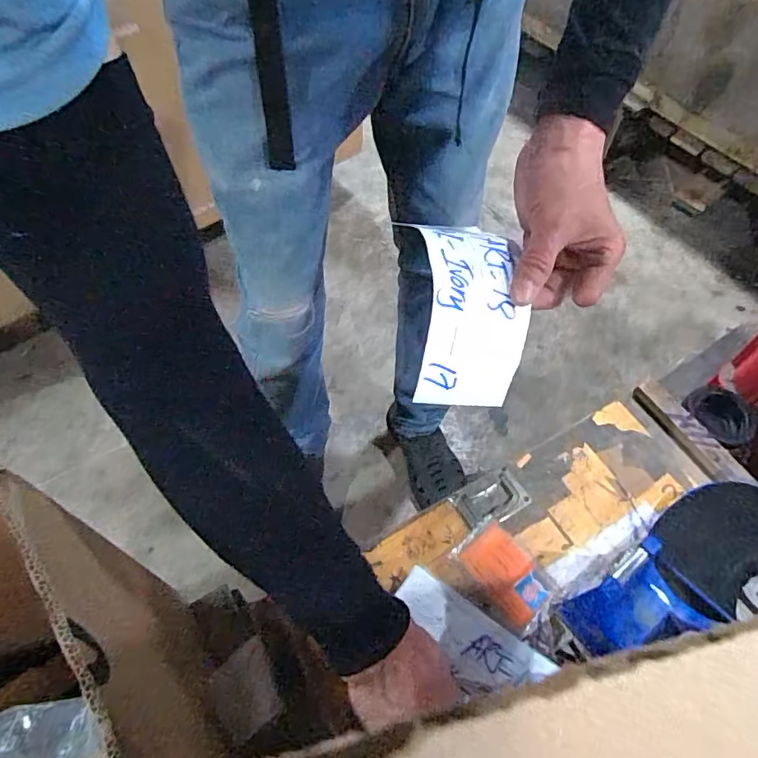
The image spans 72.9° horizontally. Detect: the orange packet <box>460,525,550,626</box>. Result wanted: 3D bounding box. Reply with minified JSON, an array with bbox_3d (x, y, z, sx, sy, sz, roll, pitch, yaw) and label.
[{"bbox_3d":[0.125,0.188,0.503,0.058,0.004,0.084,-33,63,-22],"label":"orange packet"}]

